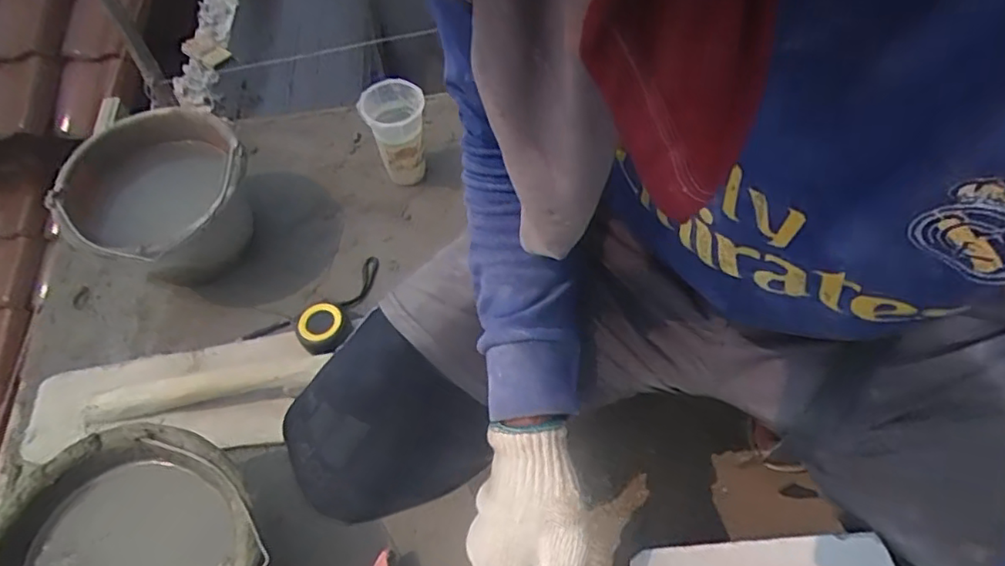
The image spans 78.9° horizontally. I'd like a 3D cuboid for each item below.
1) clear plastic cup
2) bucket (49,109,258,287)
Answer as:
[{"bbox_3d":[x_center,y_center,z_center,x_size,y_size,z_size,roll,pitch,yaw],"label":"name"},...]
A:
[{"bbox_3d":[-0.161,-0.227,0.958,0.089,0.159,0.093,-1,59,1],"label":"clear plastic cup"},{"bbox_3d":[-0.476,-0.115,0.885,0.233,0.168,0.270,-33,64,-17],"label":"bucket"}]

